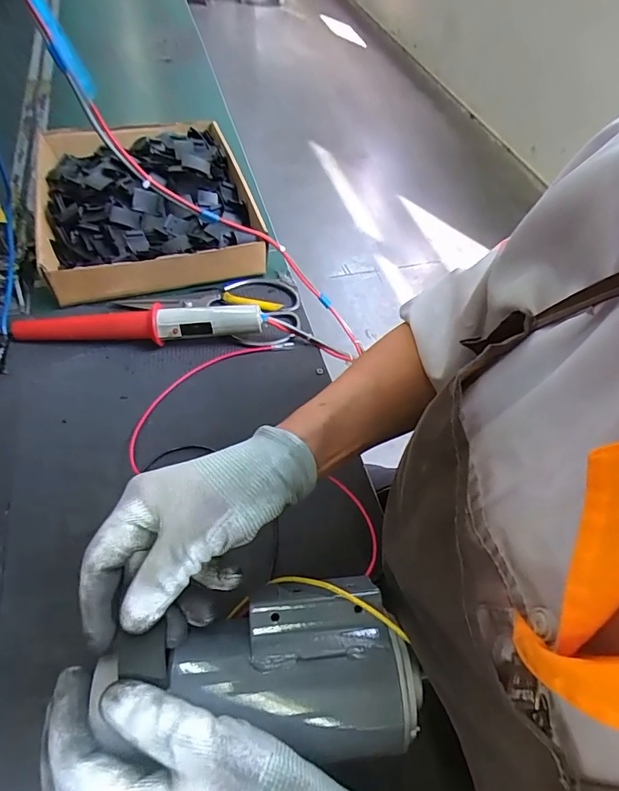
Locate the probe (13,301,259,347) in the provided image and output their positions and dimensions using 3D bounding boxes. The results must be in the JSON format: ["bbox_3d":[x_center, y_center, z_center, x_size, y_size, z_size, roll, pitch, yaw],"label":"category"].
[{"bbox_3d":[-0.177,-0.073,0.487,0.250,0.039,0.031,1,54,-5],"label":"probe"}]

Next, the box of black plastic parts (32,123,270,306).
[{"bbox_3d":[-0.209,-0.256,0.602,0.248,0.055,0.311,-13,56,-14],"label":"box of black plastic parts"}]

